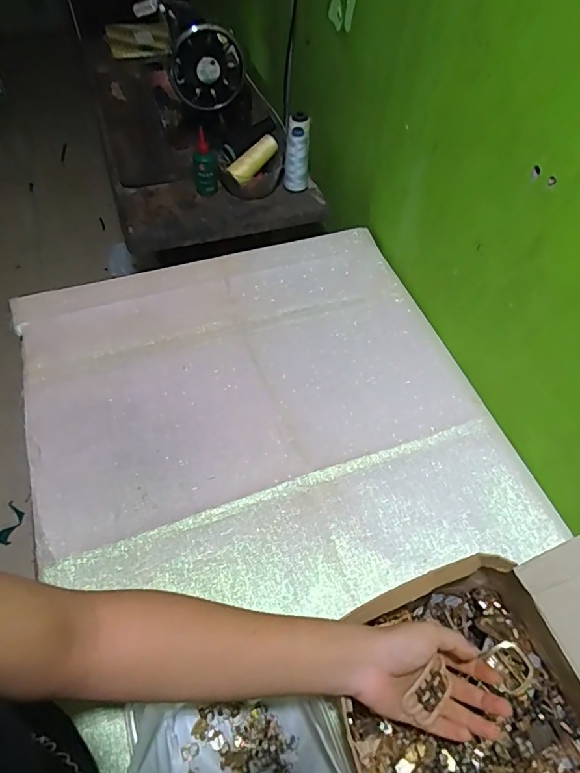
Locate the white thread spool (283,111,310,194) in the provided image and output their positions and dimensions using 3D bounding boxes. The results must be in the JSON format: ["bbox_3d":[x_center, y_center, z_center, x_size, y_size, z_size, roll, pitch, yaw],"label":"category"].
[{"bbox_3d":[0.011,-0.440,0.916,0.049,0.121,0.053,0,55,-1],"label":"white thread spool"}]

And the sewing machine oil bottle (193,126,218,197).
[{"bbox_3d":[-0.161,-0.415,0.893,0.045,0.106,0.036,-7,55,-6],"label":"sewing machine oil bottle"}]

